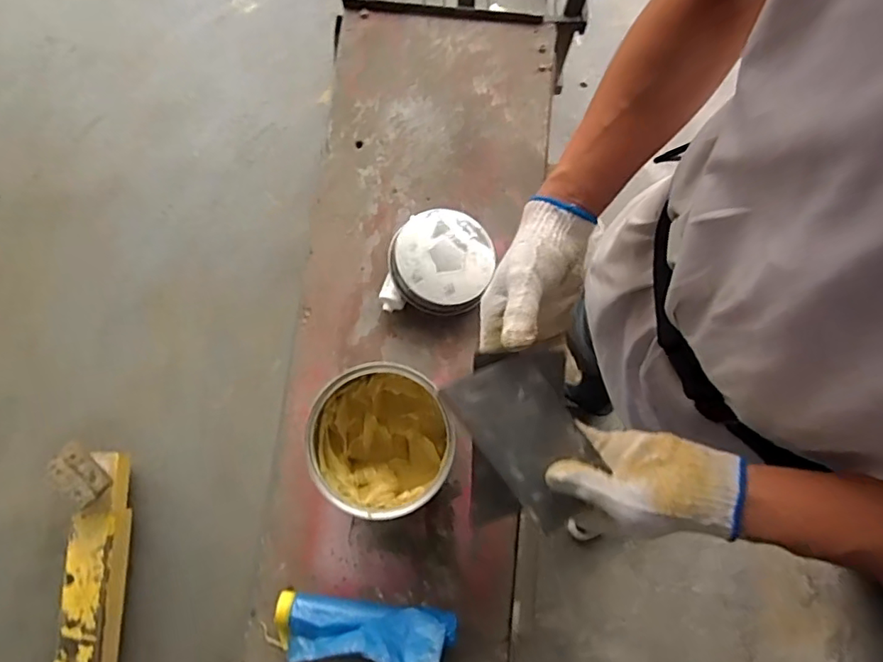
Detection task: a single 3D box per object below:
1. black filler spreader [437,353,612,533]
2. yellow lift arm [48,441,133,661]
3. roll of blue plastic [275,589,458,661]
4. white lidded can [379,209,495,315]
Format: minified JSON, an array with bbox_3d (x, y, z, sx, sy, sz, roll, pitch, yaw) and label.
[{"bbox_3d":[0.066,0.079,0.417,0.072,0.004,0.131,-37,95,-12],"label":"black filler spreader"},{"bbox_3d":[-0.786,0.702,1.184,0.129,0.144,0.873,1,79,1],"label":"yellow lift arm"},{"bbox_3d":[-0.090,0.348,0.629,0.207,0.083,0.061,5,79,2],"label":"roll of blue plastic"},{"bbox_3d":[-0.003,-0.089,0.733,0.134,0.060,0.138,0,79,1],"label":"white lidded can"}]

